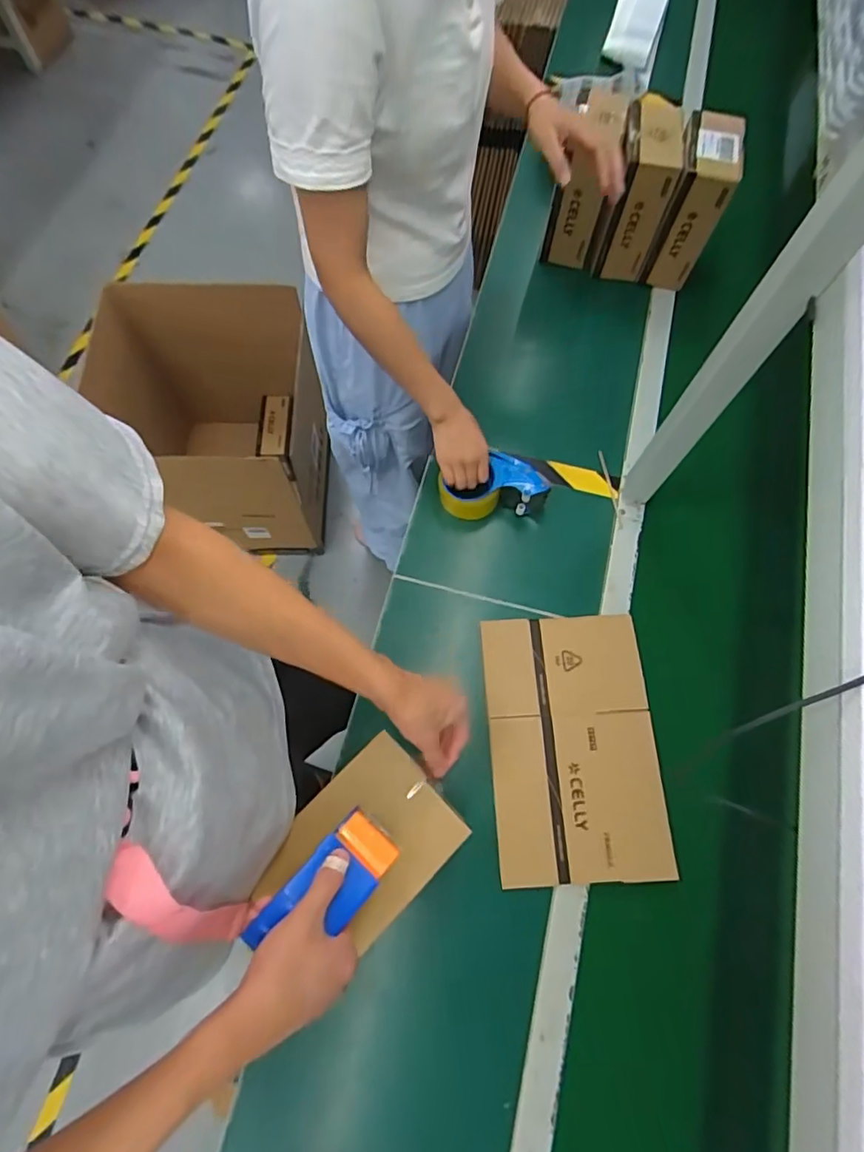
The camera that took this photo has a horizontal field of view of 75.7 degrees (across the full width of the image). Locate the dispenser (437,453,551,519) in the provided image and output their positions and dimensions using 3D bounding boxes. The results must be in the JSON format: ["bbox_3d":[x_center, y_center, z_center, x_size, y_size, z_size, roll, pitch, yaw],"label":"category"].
[{"bbox_3d":[0.089,-0.135,0.840,0.156,0.063,0.080,-1,70,-3],"label":"dispenser"}]

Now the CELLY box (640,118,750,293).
[{"bbox_3d":[0.435,-0.626,0.945,0.096,0.204,0.154,20,70,5],"label":"CELLY box"}]

